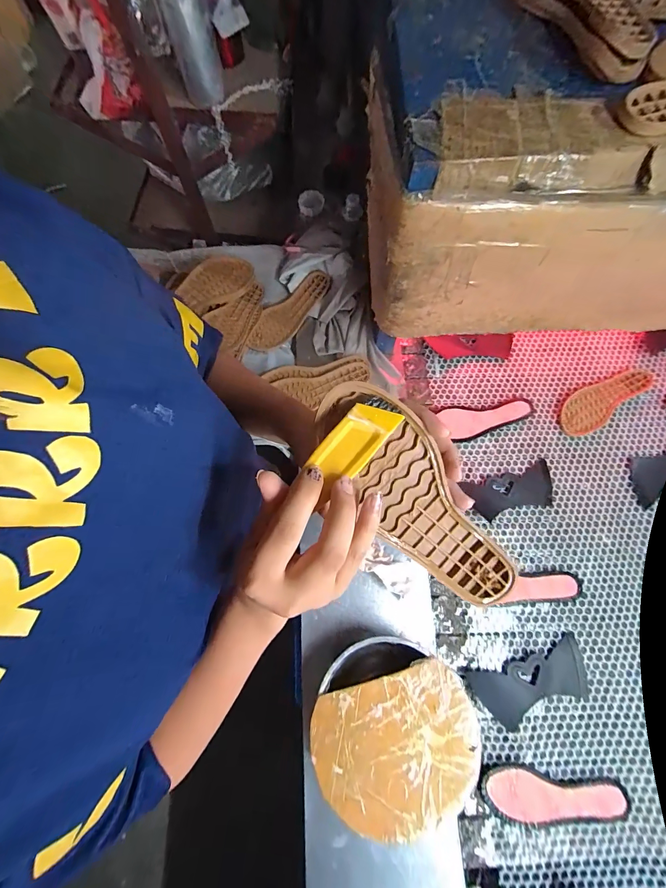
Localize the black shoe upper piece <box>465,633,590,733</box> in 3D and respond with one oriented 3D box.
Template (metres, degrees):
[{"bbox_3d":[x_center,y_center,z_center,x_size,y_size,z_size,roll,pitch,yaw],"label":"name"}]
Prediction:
[{"bbox_3d":[0.354,0.427,0.596,0.211,0.010,0.095,-18,74,-4],"label":"black shoe upper piece"}]

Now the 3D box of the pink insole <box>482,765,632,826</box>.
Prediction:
[{"bbox_3d":[0.368,0.581,0.549,0.235,0.017,0.079,-1,74,1],"label":"pink insole"}]

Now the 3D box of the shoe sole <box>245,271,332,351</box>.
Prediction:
[{"bbox_3d":[-0.101,-0.309,0.775,0.084,0.022,0.239,33,77,10],"label":"shoe sole"}]

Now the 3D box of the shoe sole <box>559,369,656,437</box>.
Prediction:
[{"bbox_3d":[0.605,-0.101,0.753,0.238,0.009,0.083,-33,76,-8],"label":"shoe sole"}]

